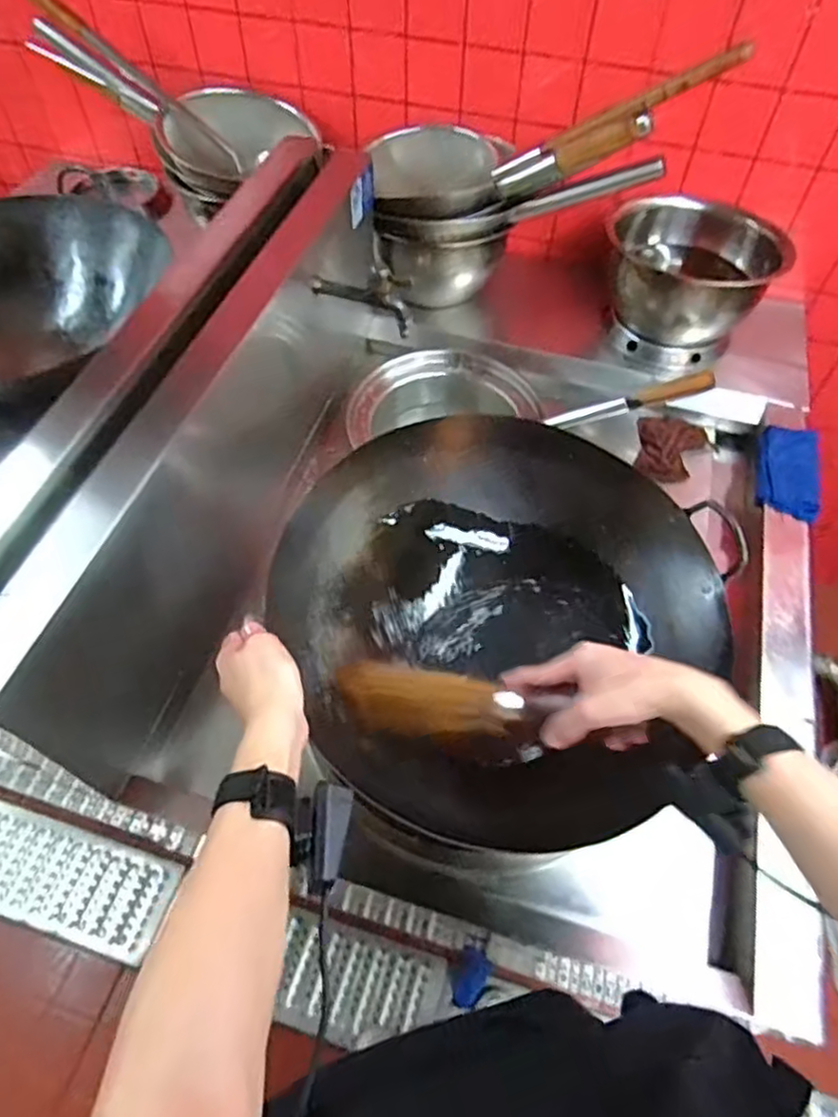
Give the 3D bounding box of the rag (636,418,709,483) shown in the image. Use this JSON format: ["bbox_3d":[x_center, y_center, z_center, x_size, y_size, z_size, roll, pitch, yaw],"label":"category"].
[{"bbox_3d":[0.424,-0.185,1.116,0.113,0.048,0.147,11,57,6],"label":"rag"}]

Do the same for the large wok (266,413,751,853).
[{"bbox_3d":[0.094,0.066,0.778,0.461,0.166,0.431,1,56,-1],"label":"large wok"}]

